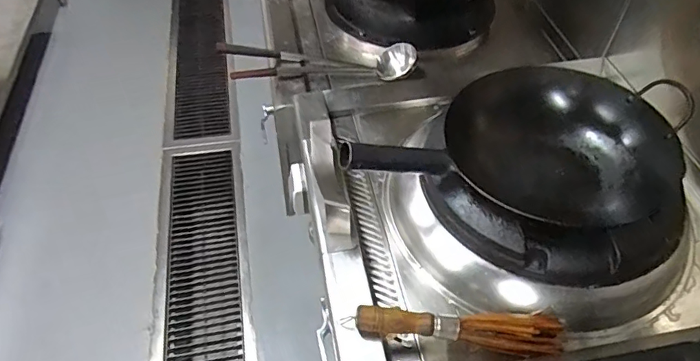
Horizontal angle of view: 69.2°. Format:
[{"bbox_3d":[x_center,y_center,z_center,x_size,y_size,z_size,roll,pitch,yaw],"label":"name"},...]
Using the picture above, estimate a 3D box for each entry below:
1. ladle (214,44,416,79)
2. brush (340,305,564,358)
[{"bbox_3d":[-0.070,-0.266,1.112,0.431,0.057,0.093,3,49,-1],"label":"ladle"},{"bbox_3d":[0.137,0.192,0.657,0.285,0.047,0.057,1,49,-2],"label":"brush"}]

